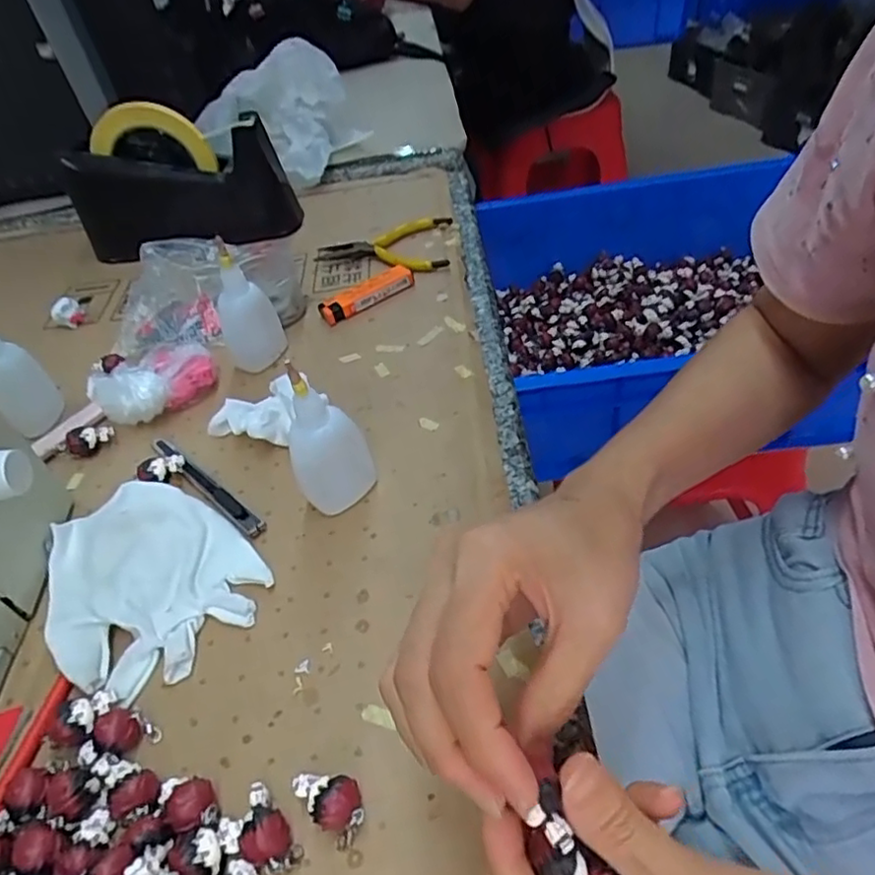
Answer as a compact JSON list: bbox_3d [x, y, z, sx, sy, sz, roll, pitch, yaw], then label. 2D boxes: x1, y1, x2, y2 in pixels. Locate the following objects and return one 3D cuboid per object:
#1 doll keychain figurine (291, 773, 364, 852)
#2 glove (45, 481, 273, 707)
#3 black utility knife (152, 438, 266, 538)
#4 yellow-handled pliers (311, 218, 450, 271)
[{"bbox_3d":[-0.044,0.148,0.262,0.031,0.019,0.020,30,57,32],"label":"doll keychain figurine"},{"bbox_3d":[-0.166,0.074,0.353,0.101,0.010,0.135,-37,52,-25],"label":"glove"},{"bbox_3d":[-0.147,0.024,0.394,0.122,0.006,0.012,31,58,32],"label":"black utility knife"},{"bbox_3d":[-0.042,-0.161,0.556,0.123,0.014,0.078,-13,46,-4],"label":"yellow-handled pliers"}]

